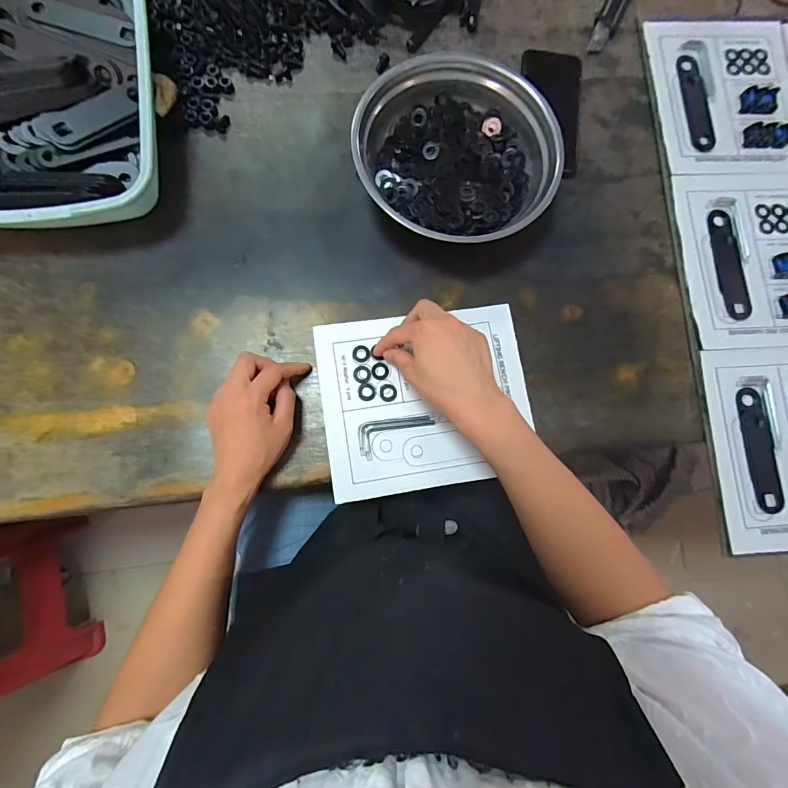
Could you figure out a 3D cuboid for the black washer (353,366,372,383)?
[{"bbox_3d":[-0.035,-0.022,0.432,0.019,0.004,0.019,0,81,-3],"label":"black washer"}]

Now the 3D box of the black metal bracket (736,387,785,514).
[{"bbox_3d":[0.409,0.062,0.442,0.033,0.006,0.135,-3,81,-4],"label":"black metal bracket"}]

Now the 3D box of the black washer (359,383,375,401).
[{"bbox_3d":[-0.029,-0.002,0.432,0.018,0.004,0.019,0,81,-3],"label":"black washer"}]

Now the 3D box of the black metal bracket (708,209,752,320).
[{"bbox_3d":[0.402,-0.157,0.476,0.032,0.005,0.137,-3,81,-4],"label":"black metal bracket"}]

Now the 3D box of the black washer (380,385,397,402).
[{"bbox_3d":[-0.006,-0.001,0.433,0.019,0.004,0.020,0,81,-3],"label":"black washer"}]

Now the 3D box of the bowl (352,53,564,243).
[{"bbox_3d":[0.069,-0.262,0.446,0.222,0.077,0.206,27,81,1],"label":"bowl"}]

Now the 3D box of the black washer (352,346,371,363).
[{"bbox_3d":[-0.036,-0.044,0.436,0.019,0.004,0.019,0,81,-3],"label":"black washer"}]

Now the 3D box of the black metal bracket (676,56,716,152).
[{"bbox_3d":[0.387,-0.373,0.509,0.032,0.004,0.141,-3,81,3],"label":"black metal bracket"}]

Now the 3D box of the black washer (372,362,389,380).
[{"bbox_3d":[-0.015,-0.025,0.436,0.019,0.004,0.019,0,81,-3],"label":"black washer"}]

